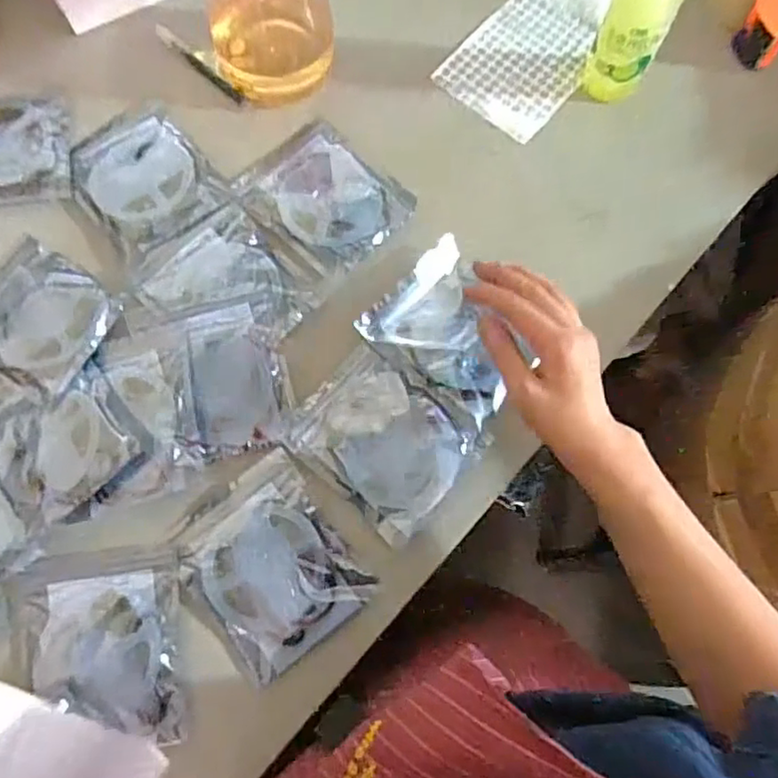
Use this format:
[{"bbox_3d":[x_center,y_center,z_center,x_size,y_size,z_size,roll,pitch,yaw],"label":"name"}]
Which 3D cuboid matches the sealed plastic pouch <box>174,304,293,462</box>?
[{"bbox_3d":[-0.136,-0.007,0.550,0.092,0.017,0.133,-3,74,-3],"label":"sealed plastic pouch"}]

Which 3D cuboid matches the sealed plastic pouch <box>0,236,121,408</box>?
[{"bbox_3d":[-0.316,-0.060,0.560,0.130,0.015,0.126,29,75,6],"label":"sealed plastic pouch"}]

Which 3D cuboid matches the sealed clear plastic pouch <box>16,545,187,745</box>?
[{"bbox_3d":[-0.230,0.203,0.496,0.127,0.008,0.141,-7,74,-4],"label":"sealed clear plastic pouch"}]

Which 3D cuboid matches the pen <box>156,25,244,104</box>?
[{"bbox_3d":[-0.199,-0.339,0.658,0.134,0.005,0.013,43,77,10],"label":"pen"}]

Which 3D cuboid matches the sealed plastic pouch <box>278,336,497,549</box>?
[{"bbox_3d":[-0.004,0.042,0.545,0.144,0.010,0.120,42,77,10],"label":"sealed plastic pouch"}]

